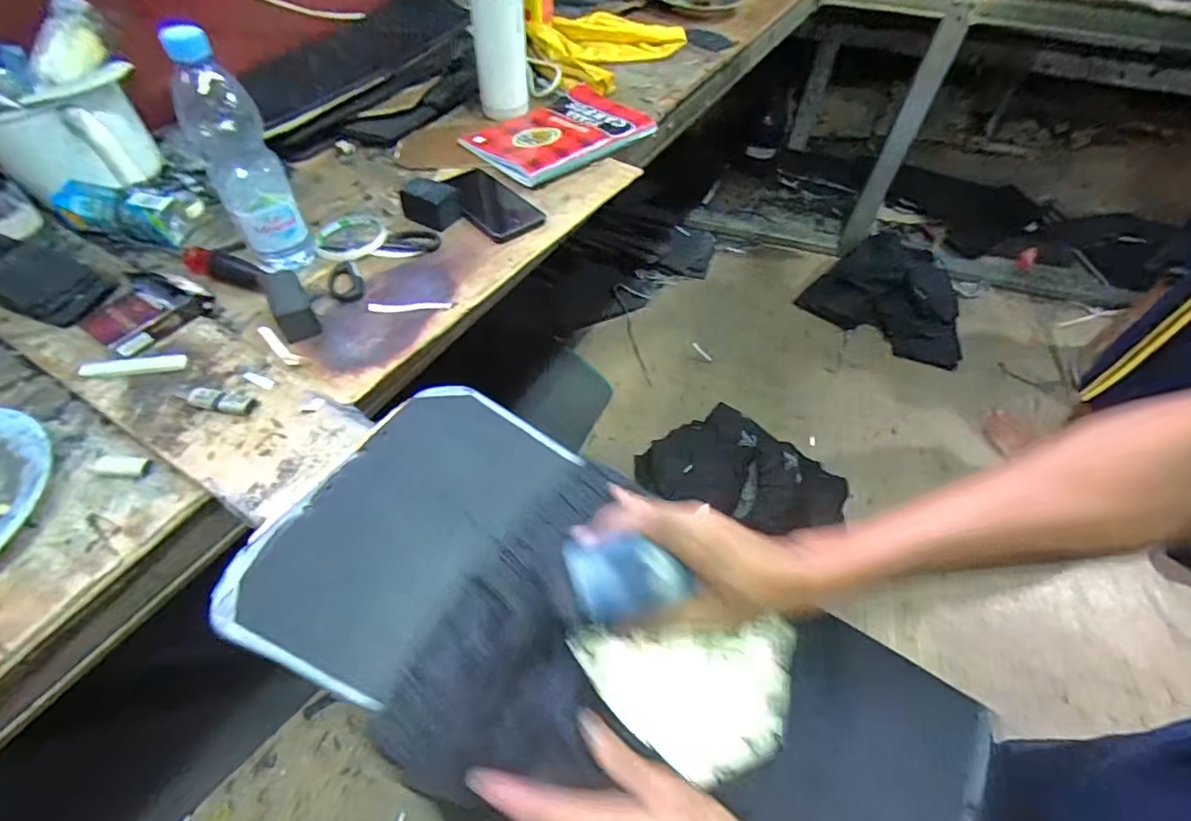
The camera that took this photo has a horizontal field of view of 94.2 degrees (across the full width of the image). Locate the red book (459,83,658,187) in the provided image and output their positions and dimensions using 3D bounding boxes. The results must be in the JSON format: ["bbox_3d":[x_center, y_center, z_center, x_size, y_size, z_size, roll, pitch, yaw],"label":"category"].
[{"bbox_3d":[-0.050,-0.425,0.833,0.250,0.019,0.179,-35,63,-26],"label":"red book"}]

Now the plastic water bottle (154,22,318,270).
[{"bbox_3d":[-0.352,-0.244,0.554,0.067,0.221,0.058,-25,59,-20],"label":"plastic water bottle"}]

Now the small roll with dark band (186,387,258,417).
[{"bbox_3d":[-0.343,-0.008,0.505,0.060,0.011,0.019,12,53,5],"label":"small roll with dark band"}]

